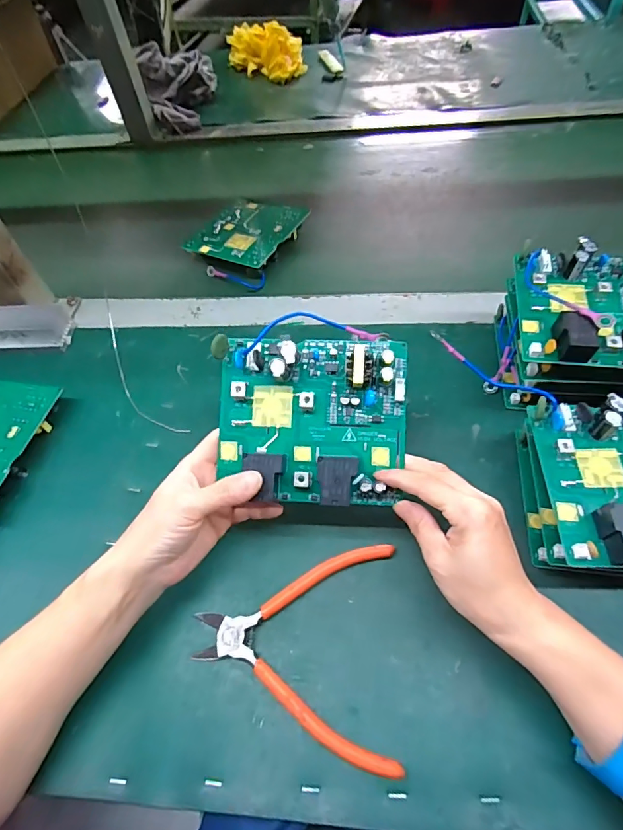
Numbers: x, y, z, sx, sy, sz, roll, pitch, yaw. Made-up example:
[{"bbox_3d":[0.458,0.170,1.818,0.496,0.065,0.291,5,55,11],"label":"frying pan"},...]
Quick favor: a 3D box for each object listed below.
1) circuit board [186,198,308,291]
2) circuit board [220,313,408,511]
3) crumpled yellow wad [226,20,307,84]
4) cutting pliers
[{"bbox_3d":[-0.081,-0.227,0.554,0.106,0.020,0.137,21,60,18],"label":"circuit board"},{"bbox_3d":[0.000,-0.004,0.297,0.127,0.025,0.126,3,87,4],"label":"circuit board"},{"bbox_3d":[-0.088,-0.730,0.871,0.090,0.073,0.164,-40,61,-20],"label":"crumpled yellow wad"},{"bbox_3d":[-0.010,0.153,0.291,0.131,0.011,0.130,-1,56,5],"label":"cutting pliers"}]

